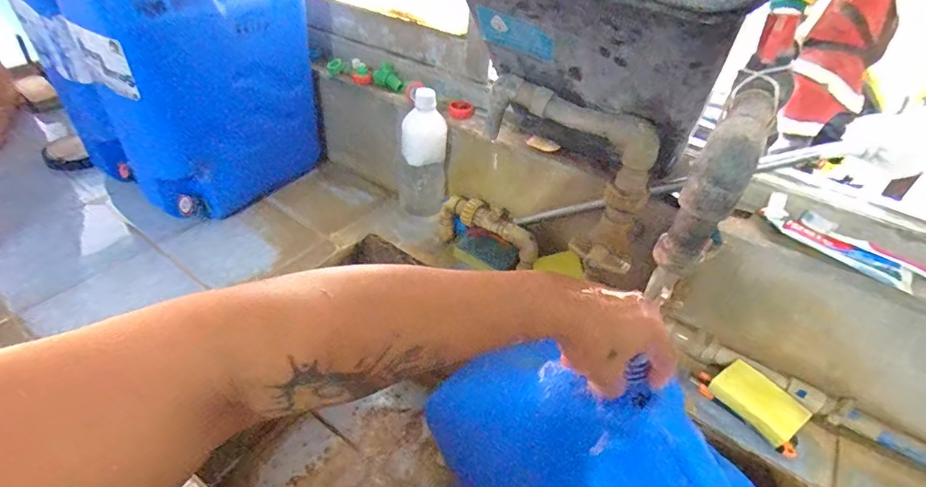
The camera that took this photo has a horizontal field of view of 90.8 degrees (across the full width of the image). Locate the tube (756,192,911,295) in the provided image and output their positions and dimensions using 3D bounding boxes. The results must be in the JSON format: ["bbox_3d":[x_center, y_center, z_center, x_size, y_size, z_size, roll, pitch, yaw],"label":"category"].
[{"bbox_3d":[0.452,-0.005,0.551,0.171,0.039,0.054,33,48,29],"label":"tube"}]

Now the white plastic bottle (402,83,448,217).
[{"bbox_3d":[-0.066,-0.150,0.777,0.074,0.231,0.072,1,41,-4],"label":"white plastic bottle"}]

